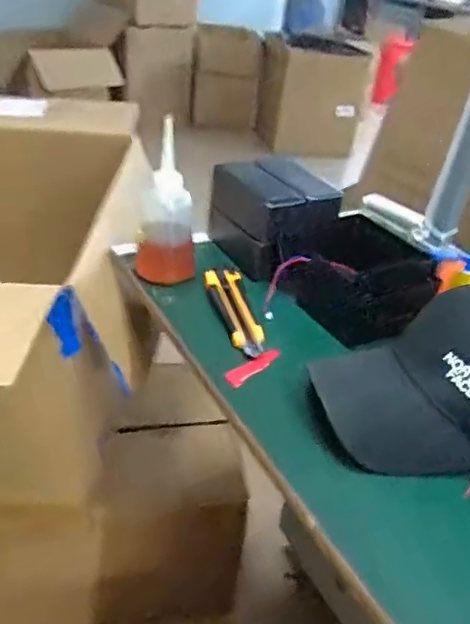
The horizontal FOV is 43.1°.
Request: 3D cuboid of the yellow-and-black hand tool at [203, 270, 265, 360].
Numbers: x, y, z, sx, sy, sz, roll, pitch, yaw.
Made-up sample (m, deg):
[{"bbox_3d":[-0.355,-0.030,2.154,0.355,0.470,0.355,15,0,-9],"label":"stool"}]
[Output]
[{"bbox_3d":[-0.001,-0.003,0.618,0.038,0.019,0.133,-3,34,-15],"label":"yellow-and-black hand tool"}]

